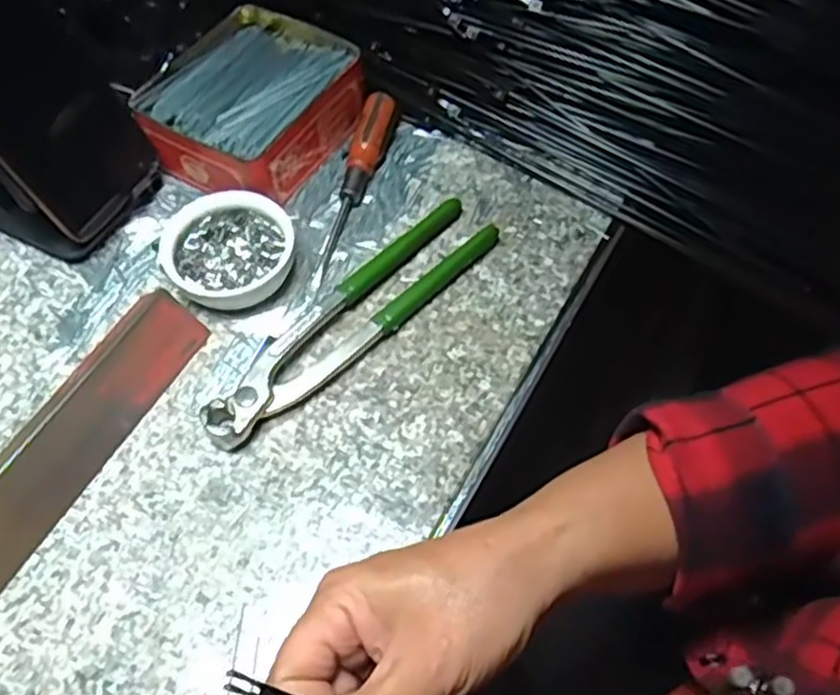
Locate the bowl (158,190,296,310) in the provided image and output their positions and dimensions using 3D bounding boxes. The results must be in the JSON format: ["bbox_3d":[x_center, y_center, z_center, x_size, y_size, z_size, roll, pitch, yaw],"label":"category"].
[{"bbox_3d":[-0.108,-0.054,0.436,0.071,0.025,0.067,0,58,1],"label":"bowl"}]

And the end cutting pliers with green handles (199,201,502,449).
[{"bbox_3d":[-0.036,-0.018,0.418,0.041,0.017,0.196,39,66,22],"label":"end cutting pliers with green handles"}]

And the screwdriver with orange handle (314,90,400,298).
[{"bbox_3d":[-0.039,-0.100,0.467,0.019,0.023,0.143,10,59,7],"label":"screwdriver with orange handle"}]

